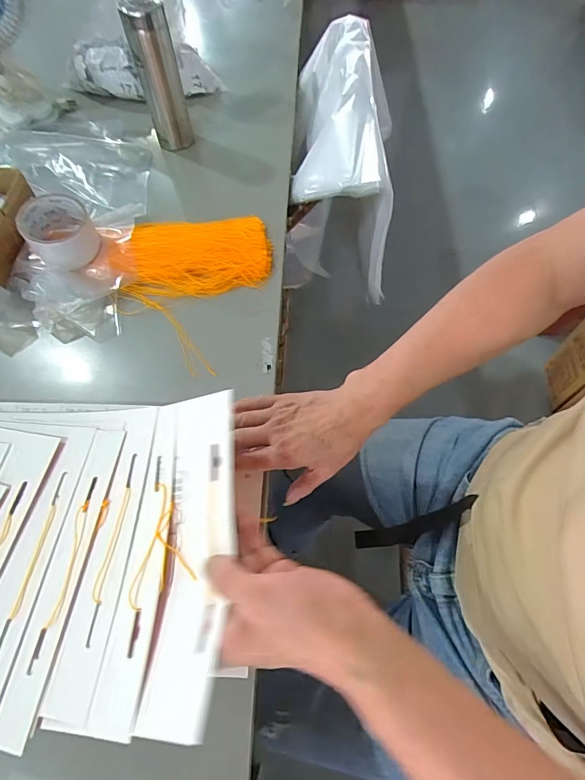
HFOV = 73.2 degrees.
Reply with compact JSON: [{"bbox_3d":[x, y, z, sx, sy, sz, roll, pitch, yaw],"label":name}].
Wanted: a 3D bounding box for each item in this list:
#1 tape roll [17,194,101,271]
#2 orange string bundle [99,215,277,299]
[{"bbox_3d":[-0.308,-0.209,0.530,0.081,0.062,0.092,-28,65,-13],"label":"tape roll"},{"bbox_3d":[-0.143,-0.194,0.556,0.220,0.023,0.128,-6,62,-1],"label":"orange string bundle"}]

